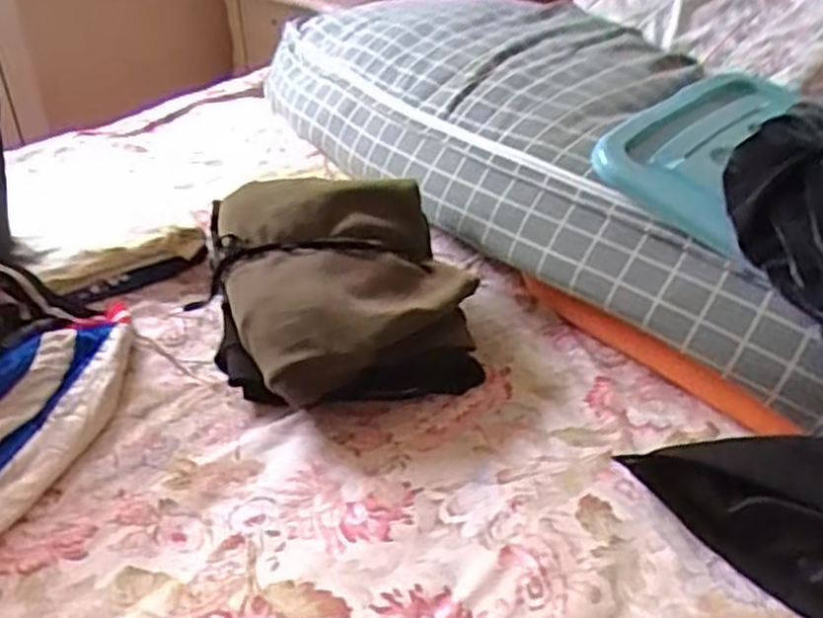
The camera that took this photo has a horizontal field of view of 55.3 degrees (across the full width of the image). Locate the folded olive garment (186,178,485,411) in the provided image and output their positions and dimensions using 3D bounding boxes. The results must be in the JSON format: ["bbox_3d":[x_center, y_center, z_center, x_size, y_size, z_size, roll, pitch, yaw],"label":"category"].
[{"bbox_3d":[-0.091,-0.026,0.965,0.291,0.184,0.261,-9,37,-13],"label":"folded olive garment"}]

